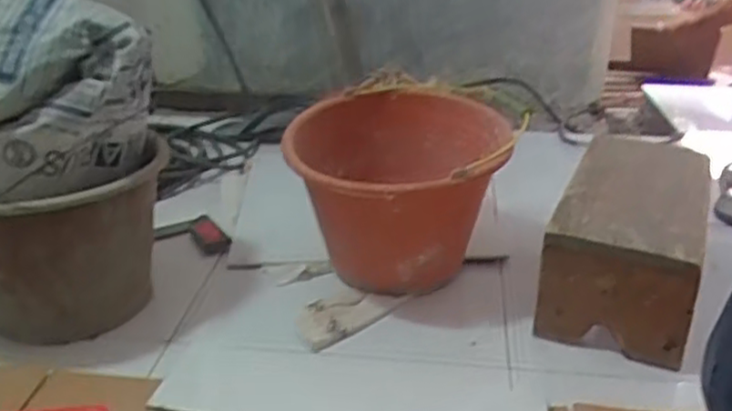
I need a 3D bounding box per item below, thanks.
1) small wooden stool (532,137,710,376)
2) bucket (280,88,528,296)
[{"bbox_3d":[0.347,0.041,0.960,0.159,0.153,0.378,11,28,21],"label":"small wooden stool"},{"bbox_3d":[0.051,-0.009,0.973,0.292,0.225,0.292,-4,26,-8],"label":"bucket"}]

